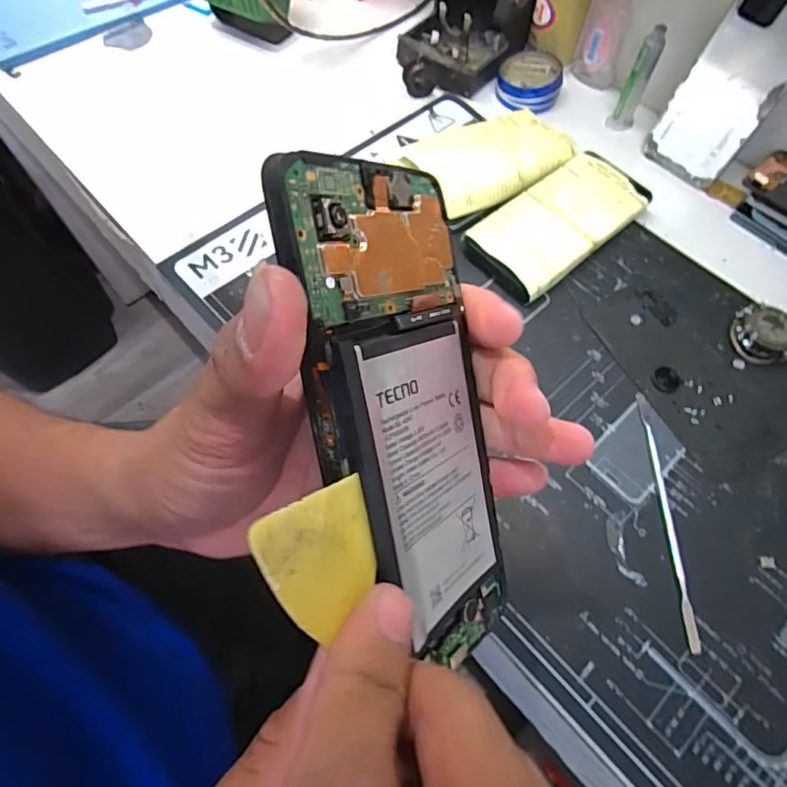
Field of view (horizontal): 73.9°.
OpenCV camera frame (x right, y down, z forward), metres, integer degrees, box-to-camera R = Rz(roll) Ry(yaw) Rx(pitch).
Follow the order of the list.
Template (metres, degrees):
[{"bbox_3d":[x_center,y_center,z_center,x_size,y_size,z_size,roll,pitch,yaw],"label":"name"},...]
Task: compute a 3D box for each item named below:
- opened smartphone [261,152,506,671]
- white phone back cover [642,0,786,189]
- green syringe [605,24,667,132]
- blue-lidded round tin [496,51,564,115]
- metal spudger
[{"bbox_3d":[0.007,0.010,0.158,0.007,0.070,0.152,-5,100,40],"label":"opened smartphone"},{"bbox_3d":[0.286,-0.262,0.433,0.014,0.163,0.075,-29,67,-38],"label":"white phone back cover"},{"bbox_3d":[0.225,-0.287,0.483,0.021,0.090,0.017,32,68,14],"label":"green syringe"},{"bbox_3d":[0.137,-0.313,0.527,0.062,0.021,0.068,8,64,3],"label":"blue-lidded round tin"},{"bbox_3d":[0.178,0.076,0.340,0.007,0.008,0.164,2,64,0],"label":"metal spudger"}]

